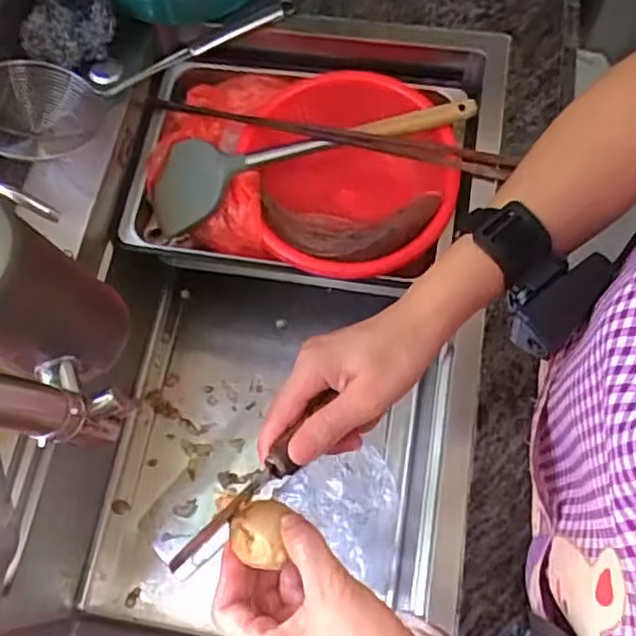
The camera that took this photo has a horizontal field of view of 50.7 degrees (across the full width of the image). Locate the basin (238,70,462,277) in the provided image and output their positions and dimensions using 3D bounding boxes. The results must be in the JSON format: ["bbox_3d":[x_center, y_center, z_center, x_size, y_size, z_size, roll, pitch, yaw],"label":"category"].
[{"bbox_3d":[0.031,-0.141,0.721,0.217,0.114,0.220,-1,69,2],"label":"basin"}]

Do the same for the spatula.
[{"bbox_3d":[-0.015,-0.184,0.704,0.335,0.051,0.083,-19,70,-4],"label":"spatula"}]

